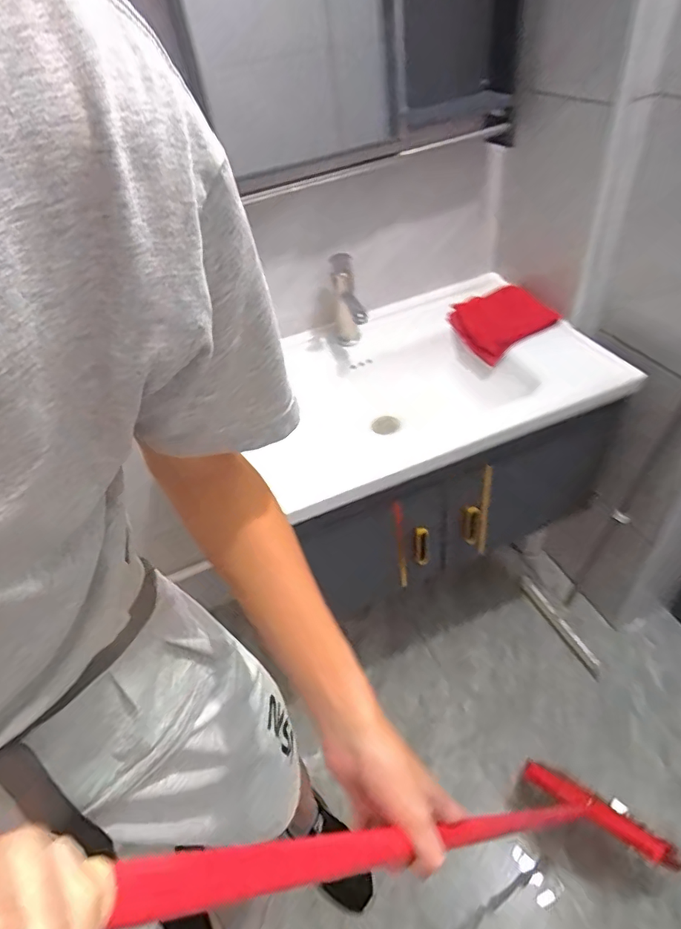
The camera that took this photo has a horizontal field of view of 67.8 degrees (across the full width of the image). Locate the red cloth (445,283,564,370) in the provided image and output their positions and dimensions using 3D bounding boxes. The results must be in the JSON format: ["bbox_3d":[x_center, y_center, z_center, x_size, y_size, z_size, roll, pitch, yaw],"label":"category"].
[{"bbox_3d":[0.346,-0.311,1.090,0.182,0.034,0.172,-31,57,0],"label":"red cloth"}]

